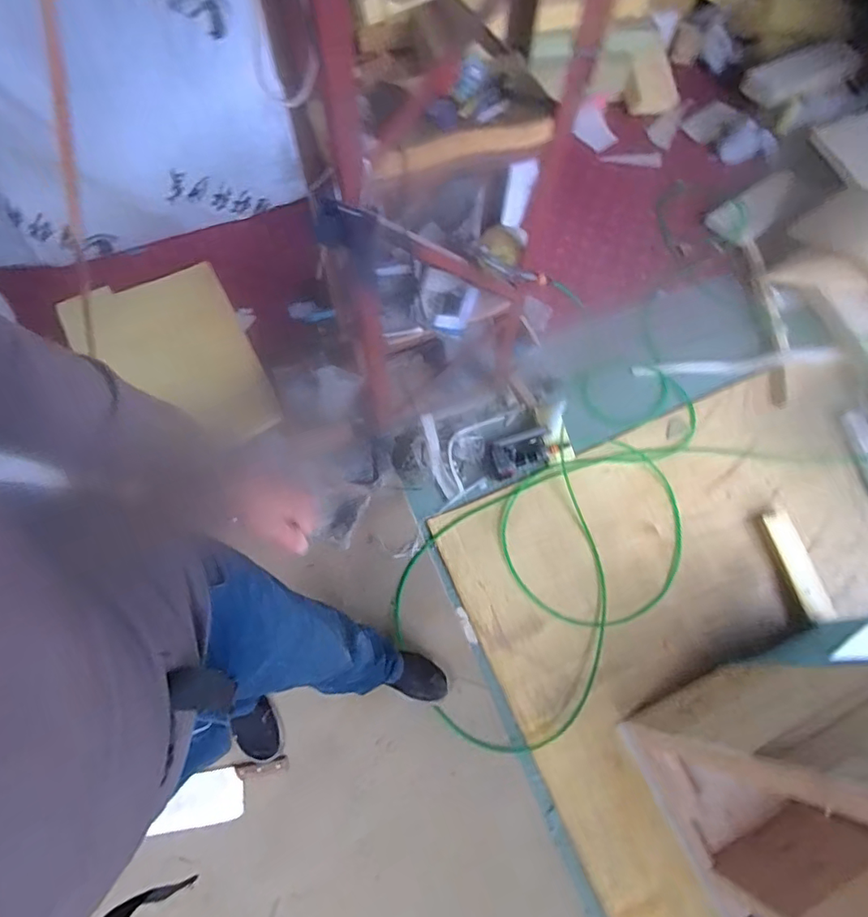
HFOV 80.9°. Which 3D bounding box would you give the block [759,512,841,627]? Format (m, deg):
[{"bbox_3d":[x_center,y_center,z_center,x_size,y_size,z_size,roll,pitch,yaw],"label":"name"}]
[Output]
[{"bbox_3d":[1.039,0.303,1.451,0.079,0.039,0.312,-13,68,-8],"label":"block"}]

